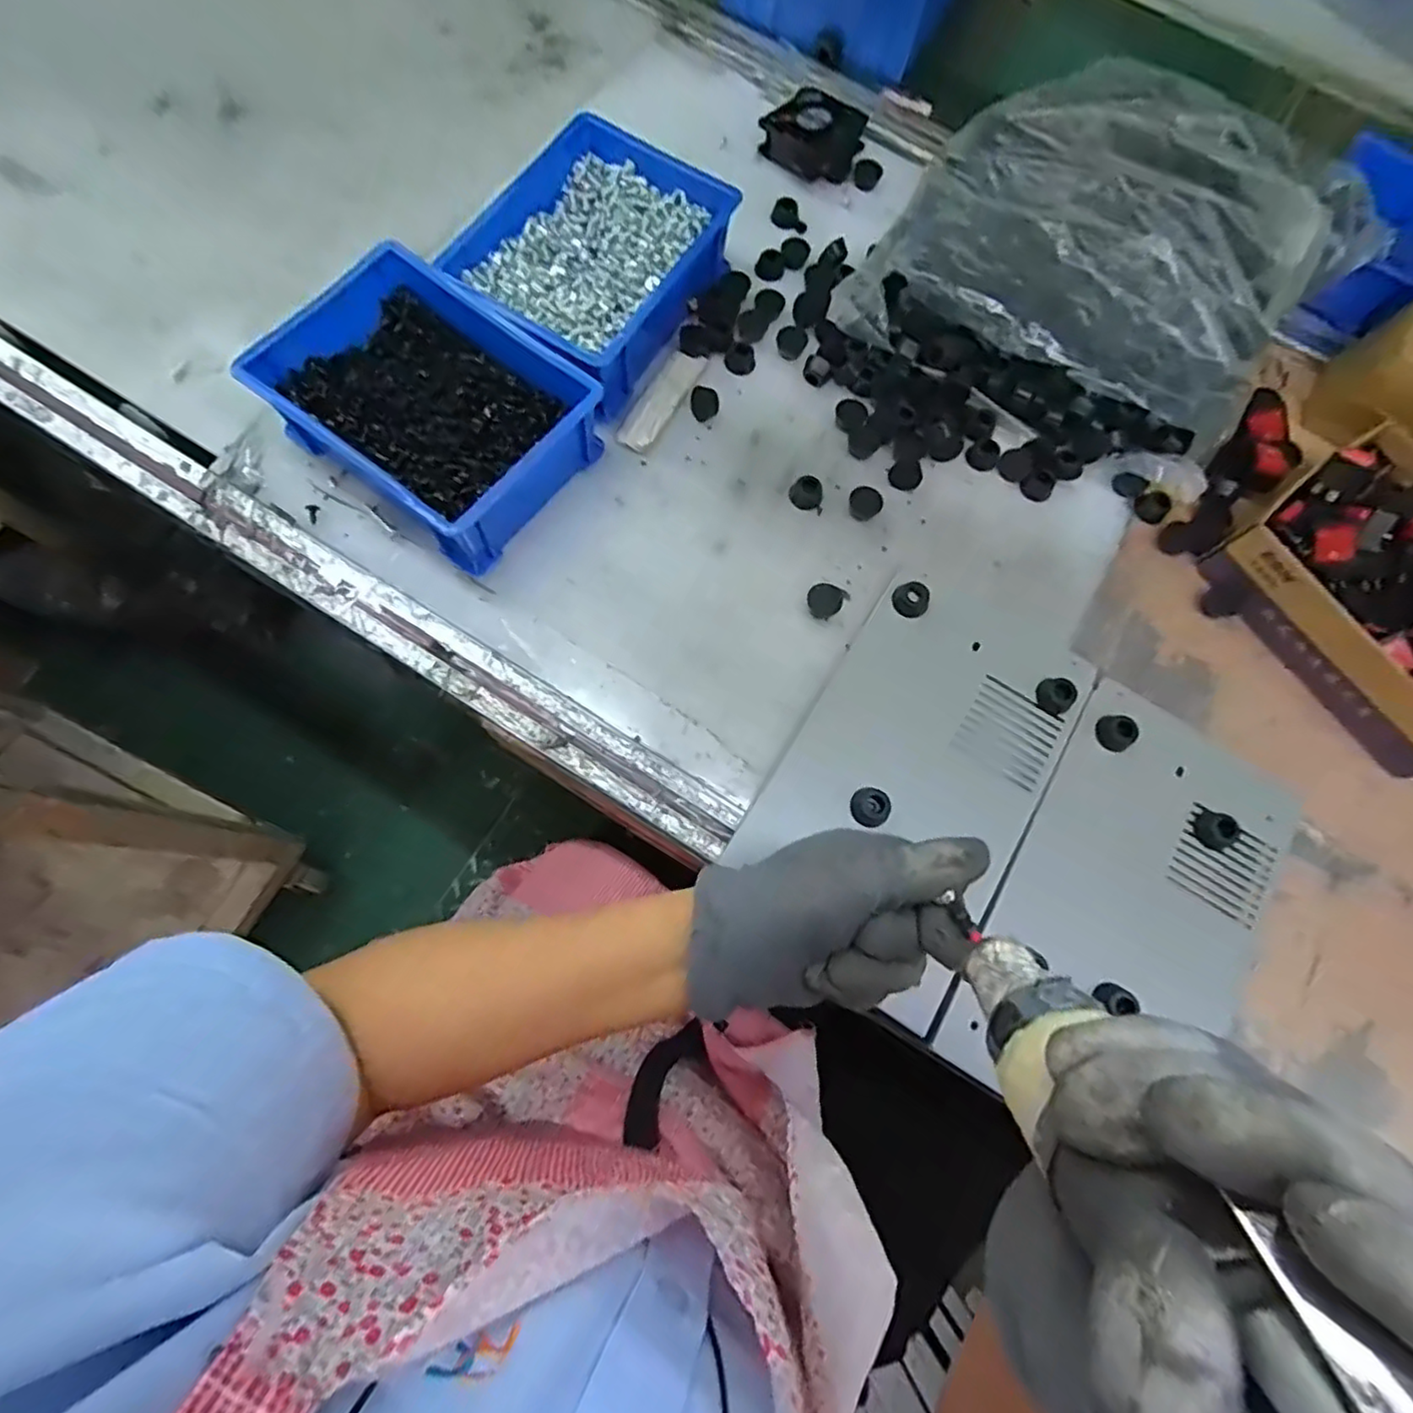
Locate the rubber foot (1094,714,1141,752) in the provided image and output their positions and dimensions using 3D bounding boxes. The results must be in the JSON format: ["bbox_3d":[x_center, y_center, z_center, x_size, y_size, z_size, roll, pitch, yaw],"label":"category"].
[{"bbox_3d":[0.277,0.017,0.448,0.021,0.016,0.024,-17,76,-7],"label":"rubber foot"}]

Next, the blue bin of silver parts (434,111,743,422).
[{"bbox_3d":[-0.083,-0.339,0.511,0.156,0.063,0.202,33,76,7],"label":"blue bin of silver parts"}]

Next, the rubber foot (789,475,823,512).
[{"bbox_3d":[0.076,-0.161,0.501,0.025,0.017,0.019,16,74,3],"label":"rubber foot"}]

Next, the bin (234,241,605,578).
[{"bbox_3d":[-0.190,-0.210,0.472,0.194,0.069,0.151,37,76,8],"label":"bin"}]

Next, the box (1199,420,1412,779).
[{"bbox_3d":[0.486,-0.077,0.468,0.165,0.053,0.209,-35,78,-11],"label":"box"}]

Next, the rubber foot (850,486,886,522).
[{"bbox_3d":[0.121,-0.154,0.500,0.025,0.012,0.022,-30,77,-10],"label":"rubber foot"}]

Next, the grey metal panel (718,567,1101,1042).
[{"bbox_3d":[0.137,0.040,0.432,0.155,0.021,0.265,32,76,7],"label":"grey metal panel"}]

